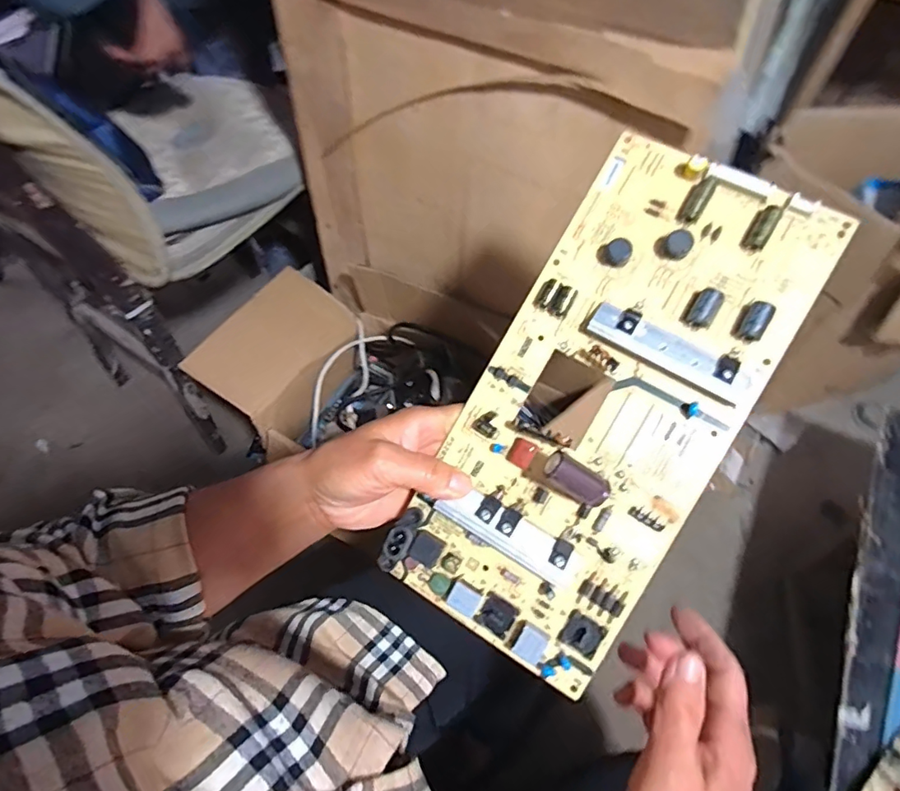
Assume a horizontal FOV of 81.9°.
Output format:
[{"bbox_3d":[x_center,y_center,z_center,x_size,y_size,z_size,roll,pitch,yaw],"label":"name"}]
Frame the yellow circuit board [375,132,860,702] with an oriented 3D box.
[{"bbox_3d":[0.090,0.004,0.305,0.142,0.032,0.309,29,91,18],"label":"yellow circuit board"}]

